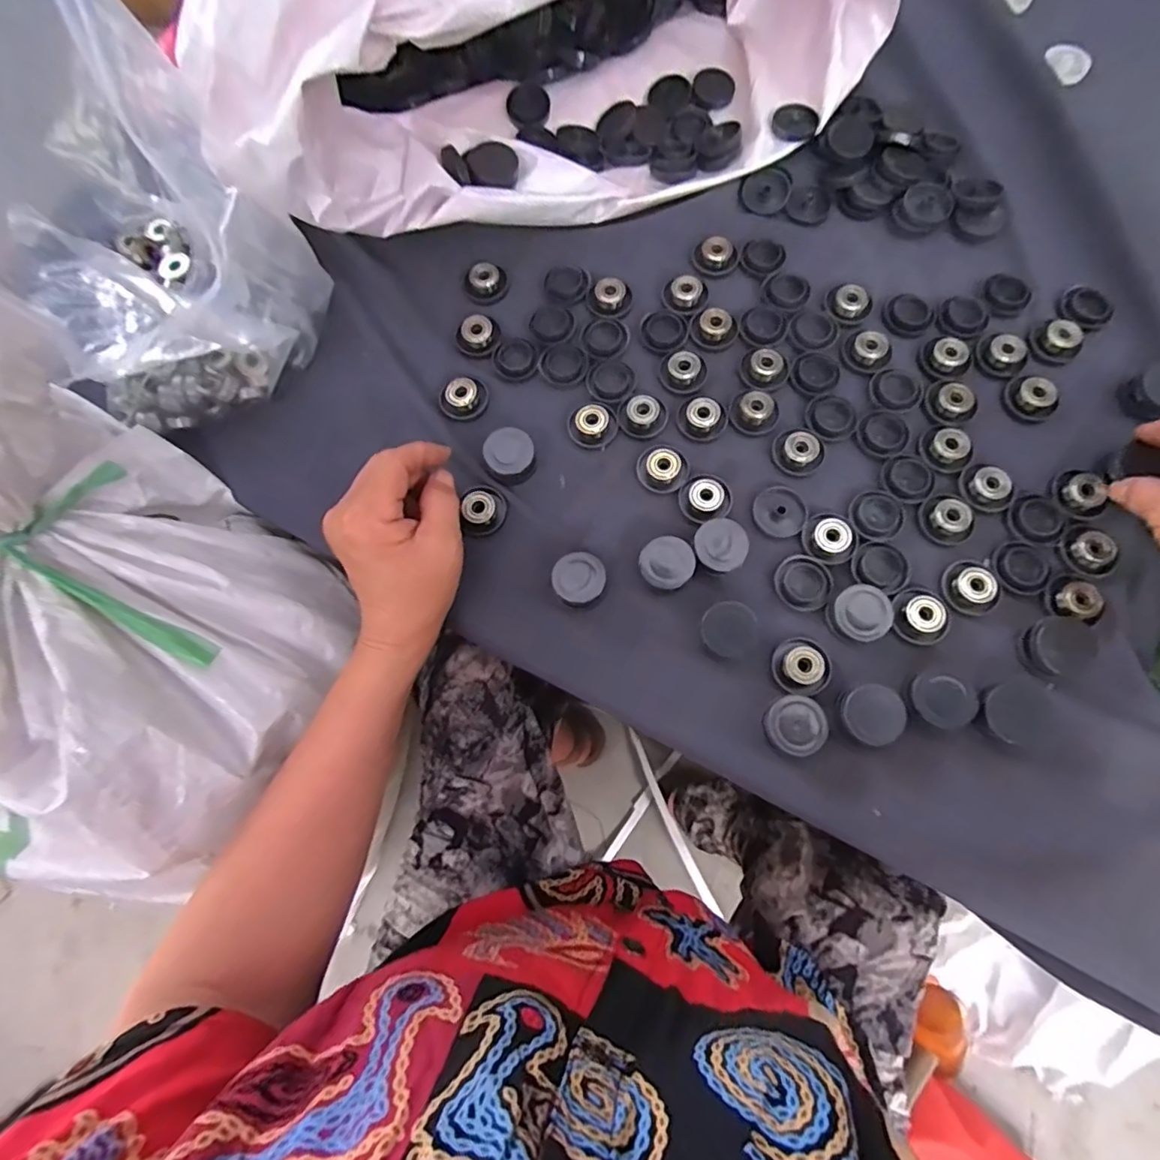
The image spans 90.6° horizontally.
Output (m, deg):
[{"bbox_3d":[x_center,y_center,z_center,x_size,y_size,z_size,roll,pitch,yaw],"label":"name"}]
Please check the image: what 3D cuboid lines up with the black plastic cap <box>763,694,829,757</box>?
[{"bbox_3d":[0.120,0.083,0.327,0.032,0.022,0.032,0,77,0],"label":"black plastic cap"}]

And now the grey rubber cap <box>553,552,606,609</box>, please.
[{"bbox_3d":[-0.001,0.000,0.356,0.031,0.014,0.033,0,77,0],"label":"grey rubber cap"}]

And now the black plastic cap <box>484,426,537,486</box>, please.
[{"bbox_3d":[-0.046,-0.083,0.376,0.033,0.016,0.033,0,77,0],"label":"black plastic cap"}]

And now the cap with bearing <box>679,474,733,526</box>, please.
[{"bbox_3d":[0.081,-0.054,0.369,0.031,0.011,0.031,0,77,0],"label":"cap with bearing"}]

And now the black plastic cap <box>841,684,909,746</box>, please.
[{"bbox_3d":[0.164,0.076,0.324,0.034,0.019,0.032,0,77,0],"label":"black plastic cap"}]

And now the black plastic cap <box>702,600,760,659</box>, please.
[{"bbox_3d":[0.088,0.030,0.341,0.030,0.017,0.032,0,77,0],"label":"black plastic cap"}]

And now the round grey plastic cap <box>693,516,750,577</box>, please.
[{"bbox_3d":[0.086,-0.020,0.353,0.034,0.015,0.031,0,77,0],"label":"round grey plastic cap"}]

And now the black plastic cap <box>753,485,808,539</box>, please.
[{"bbox_3d":[0.128,-0.044,0.365,0.033,0.004,0.034,0,77,0],"label":"black plastic cap"}]

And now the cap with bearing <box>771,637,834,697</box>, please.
[{"bbox_3d":[0.133,0.050,0.338,0.034,0.013,0.033,0,77,0],"label":"cap with bearing"}]

